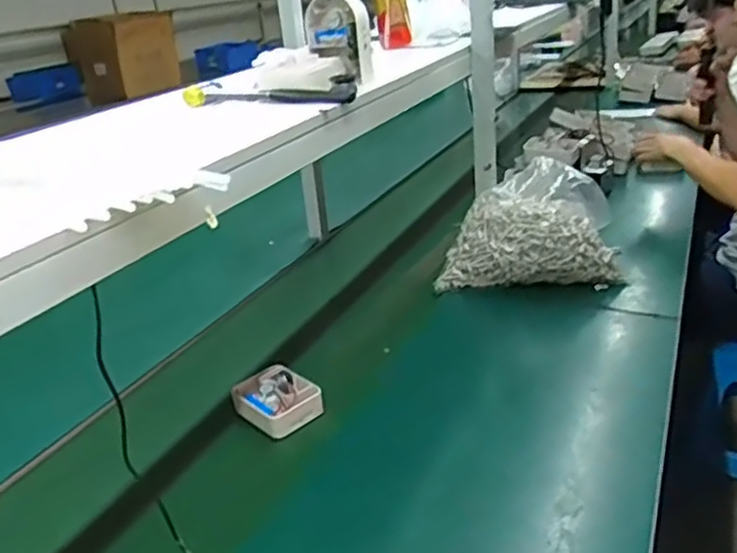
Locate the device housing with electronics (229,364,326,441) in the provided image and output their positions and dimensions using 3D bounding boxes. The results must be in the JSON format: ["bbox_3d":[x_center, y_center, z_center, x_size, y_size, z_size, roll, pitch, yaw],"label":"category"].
[{"bbox_3d":[-0.147,0.196,1.070,0.115,0.037,0.135,-21,29,-31],"label":"device housing with electronics"}]

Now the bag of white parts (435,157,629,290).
[{"bbox_3d":[0.324,-0.105,1.372,0.351,0.191,0.198,-1,25,11],"label":"bag of white parts"}]

